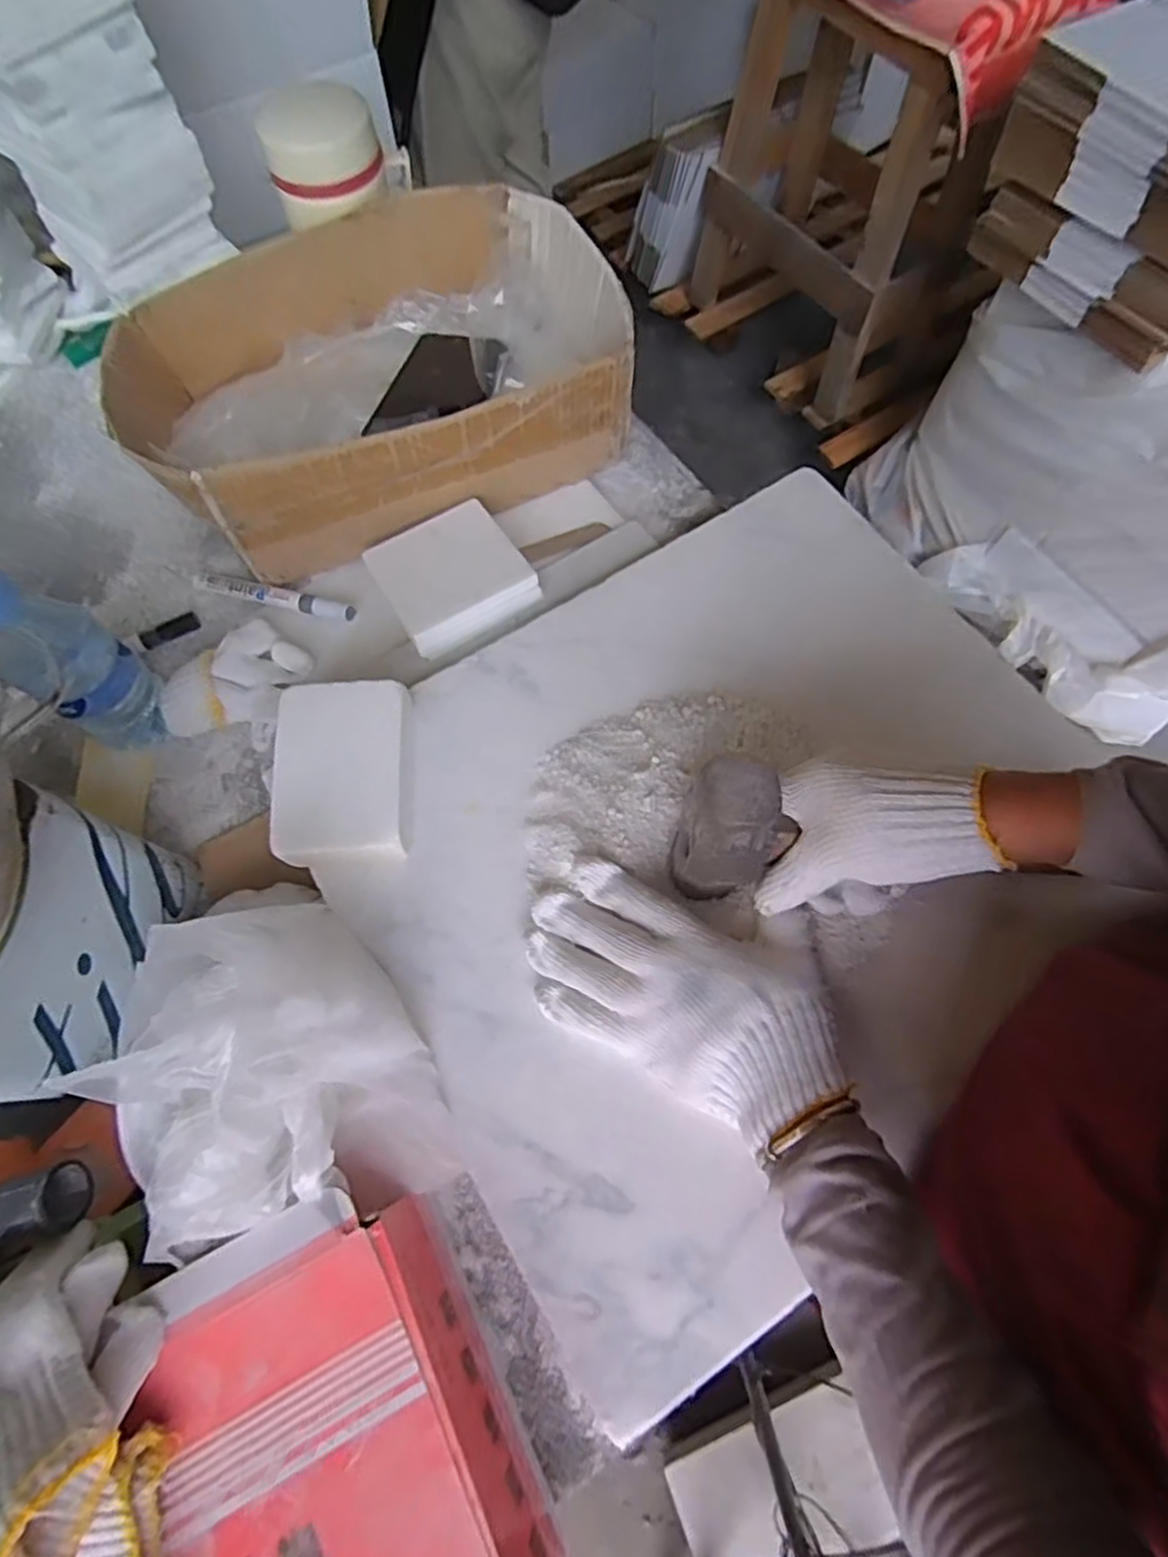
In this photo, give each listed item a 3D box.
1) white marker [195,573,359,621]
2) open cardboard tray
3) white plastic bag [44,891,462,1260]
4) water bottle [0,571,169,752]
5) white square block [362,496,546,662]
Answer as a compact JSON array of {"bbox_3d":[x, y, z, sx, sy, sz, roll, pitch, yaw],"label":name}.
[{"bbox_3d":[-0.242,-0.141,0.564,0.142,0.018,0.016,17,69,9],"label":"white marker"},{"bbox_3d":[-0.164,-0.321,0.580,0.376,0.098,0.253,-16,67,-5],"label":"open cardboard tray"},{"bbox_3d":[-0.156,0.149,0.355,0.132,0.120,0.157,-35,70,-12],"label":"white plastic bag"},{"bbox_3d":[-0.328,-0.073,0.469,0.056,0.143,0.060,34,72,15],"label":"water bottle"},{"bbox_3d":[-0.098,-0.151,0.543,0.100,0.026,0.106,-29,69,-10],"label":"white square block"}]

